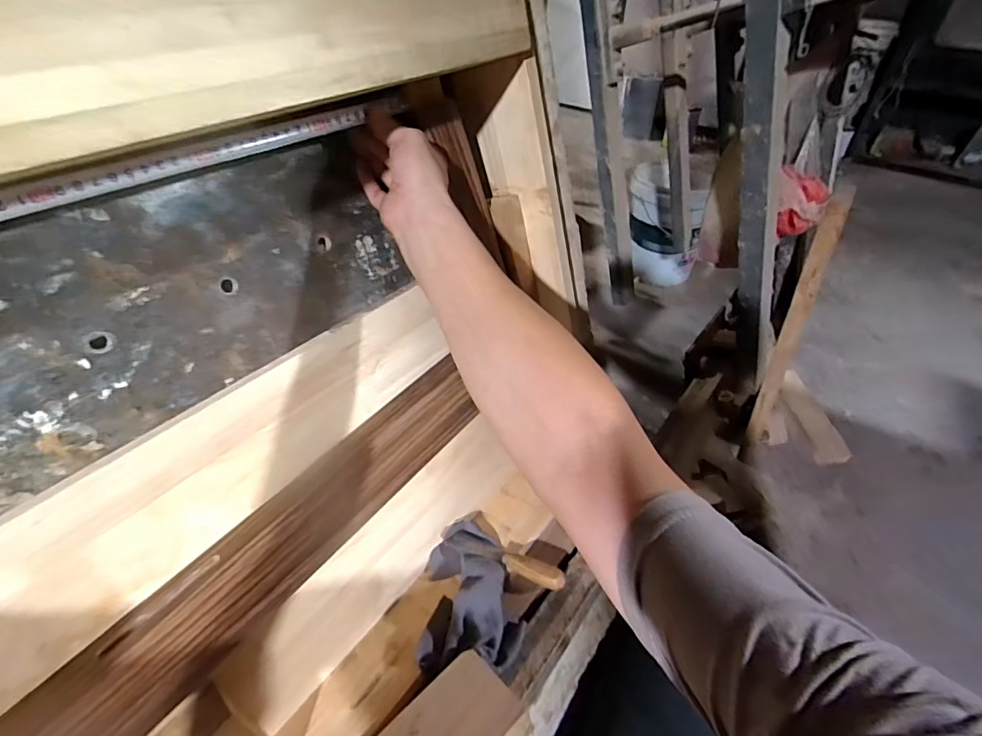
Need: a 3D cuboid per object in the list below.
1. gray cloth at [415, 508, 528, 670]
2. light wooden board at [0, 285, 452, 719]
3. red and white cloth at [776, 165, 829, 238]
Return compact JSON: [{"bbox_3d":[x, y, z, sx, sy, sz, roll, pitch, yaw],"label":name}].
[{"bbox_3d":[-0.026,0.264,0.591,0.117,0.061,0.203,-2,43,-1],"label":"gray cloth"},{"bbox_3d":[-0.260,0.111,0.391,0.015,0.122,0.587,15,42,40],"label":"light wooden board"},{"bbox_3d":[0.529,-0.276,0.811,0.079,0.104,0.079,22,48,23],"label":"red and white cloth"}]

